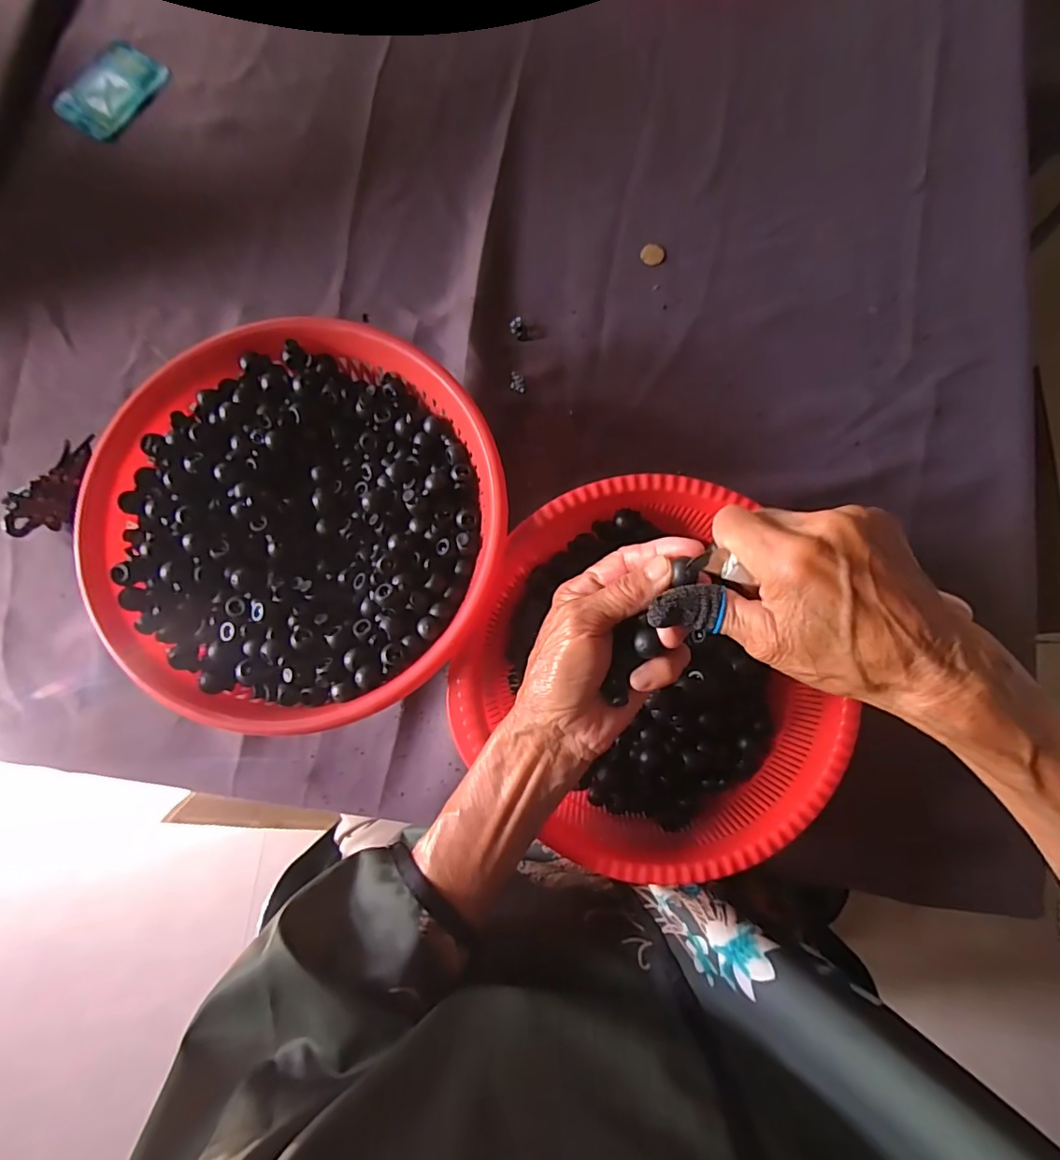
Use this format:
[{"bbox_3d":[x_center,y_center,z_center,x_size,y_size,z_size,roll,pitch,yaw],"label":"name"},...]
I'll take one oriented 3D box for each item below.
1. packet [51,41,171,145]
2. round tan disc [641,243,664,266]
[{"bbox_3d":[-0.386,-0.452,0.488,0.068,0.006,0.097,35,82,5],"label":"packet"},{"bbox_3d":[0.107,-0.286,0.464,0.020,0.004,0.021,0,81,0],"label":"round tan disc"}]

